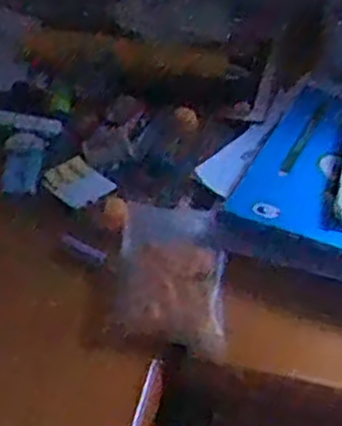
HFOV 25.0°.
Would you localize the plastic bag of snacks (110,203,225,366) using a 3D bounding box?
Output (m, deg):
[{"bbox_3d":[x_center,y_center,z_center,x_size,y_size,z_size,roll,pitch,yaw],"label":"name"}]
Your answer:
[{"bbox_3d":[0.000,0.034,0.476,0.061,0.016,0.118,4,40,-1],"label":"plastic bag of snacks"}]

